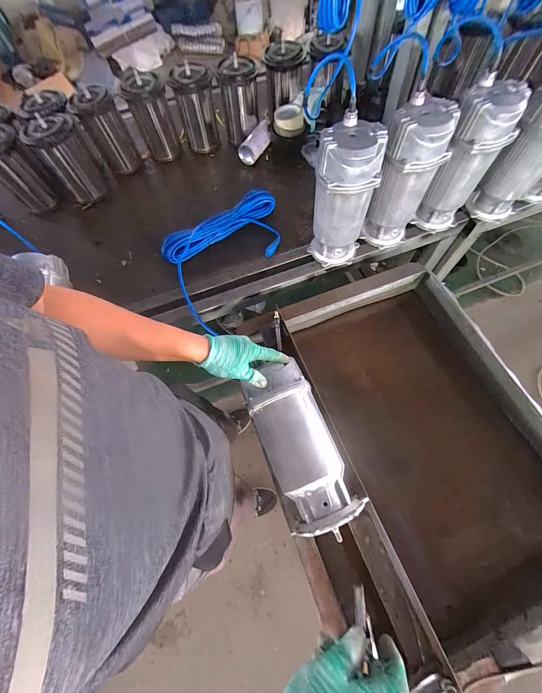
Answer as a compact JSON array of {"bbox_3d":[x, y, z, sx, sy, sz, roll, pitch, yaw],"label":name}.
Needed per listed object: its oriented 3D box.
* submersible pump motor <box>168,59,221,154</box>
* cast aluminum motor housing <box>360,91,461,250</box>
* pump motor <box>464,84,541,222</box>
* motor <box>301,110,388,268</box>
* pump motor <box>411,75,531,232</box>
[{"bbox_3d":[-0.248,-0.791,0.941,0.121,0.226,0.138,-16,66,-4],"label":"submersible pump motor"},{"bbox_3d":[0.310,-0.387,0.666,0.128,0.291,0.112,16,68,10],"label":"cast aluminum motor housing"},{"bbox_3d":[0.637,-0.475,0.689,0.127,0.291,0.131,35,72,17],"label":"pump motor"},{"bbox_3d":[0.161,-0.335,0.651,0.135,0.292,0.121,40,74,18],"label":"motor"},{"bbox_3d":[0.464,-0.435,0.679,0.125,0.296,0.108,25,70,14],"label":"pump motor"}]

